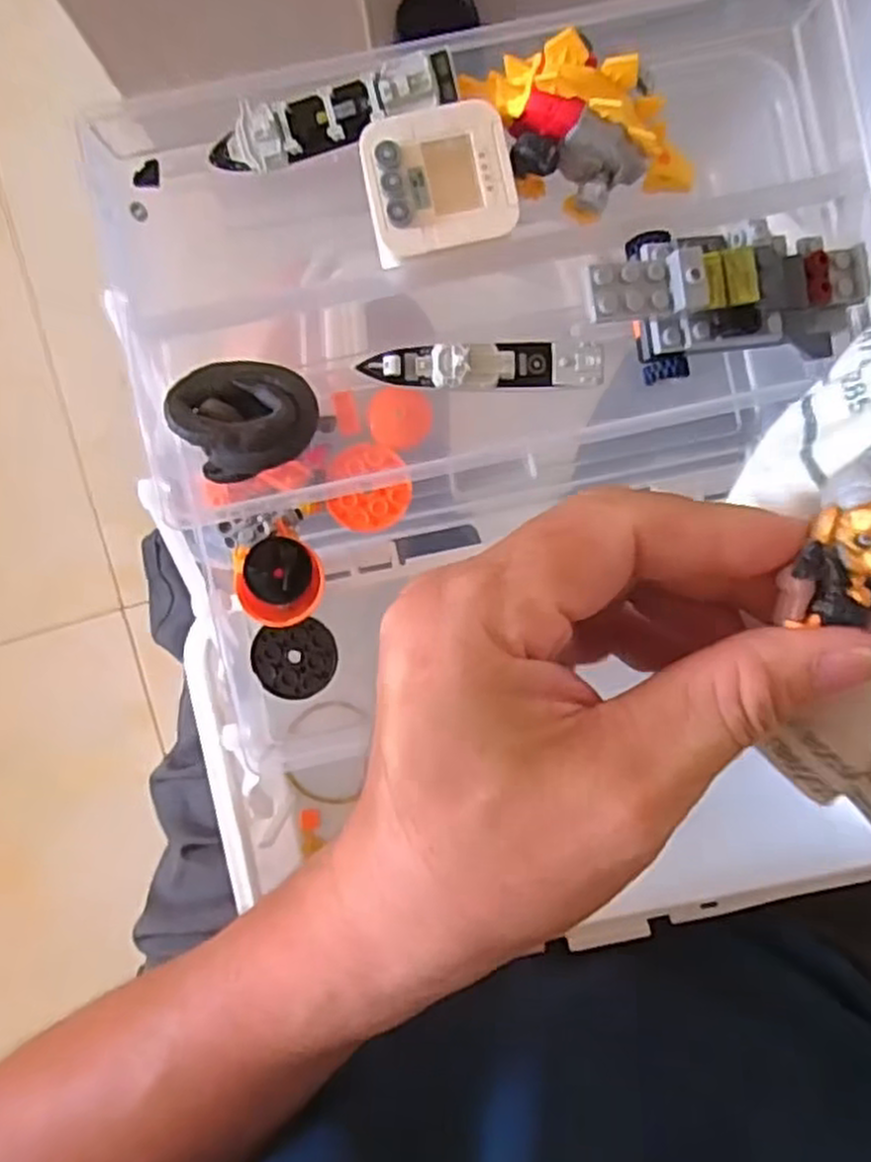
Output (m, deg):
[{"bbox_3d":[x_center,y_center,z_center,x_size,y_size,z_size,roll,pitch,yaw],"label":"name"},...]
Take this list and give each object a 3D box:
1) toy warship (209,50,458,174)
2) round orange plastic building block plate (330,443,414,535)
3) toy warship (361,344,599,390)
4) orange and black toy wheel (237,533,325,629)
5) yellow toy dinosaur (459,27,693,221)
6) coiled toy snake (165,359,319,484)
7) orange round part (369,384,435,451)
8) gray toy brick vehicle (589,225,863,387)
[{"bbox_3d":[-0.030,-0.137,0.231,0.074,0.014,0.015,-14,89,1],"label":"toy warship"},{"bbox_3d":[-0.024,-0.034,0.281,0.029,0.004,0.031,0,89,1],"label":"round orange plastic building block plate"},{"bbox_3d":[0.015,-0.067,0.242,0.073,0.008,0.014,-2,89,1],"label":"toy warship"},{"bbox_3d":[-0.054,0.000,0.271,0.028,0.012,0.031,5,90,1],"label":"orange and black toy wheel"},{"bbox_3d":[0.042,-0.129,0.226,0.071,0.036,0.031,15,90,1],"label":"yellow toy dinosaur"},{"bbox_3d":[-0.057,-0.051,0.235,0.040,0.020,0.034,-19,89,0],"label":"coiled toy snake"},{"bbox_3d":[-0.013,-0.059,0.283,0.023,0.004,0.022,0,89,1],"label":"orange round part"},{"bbox_3d":[0.085,-0.083,0.234,0.089,0.030,0.034,-6,89,-14],"label":"gray toy brick vehicle"}]

